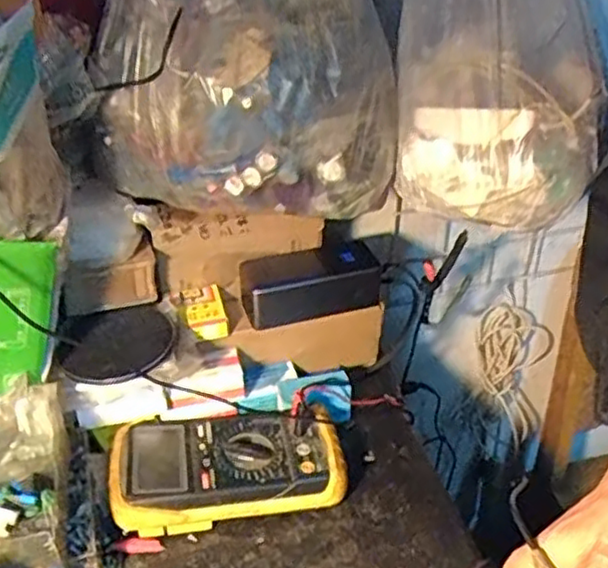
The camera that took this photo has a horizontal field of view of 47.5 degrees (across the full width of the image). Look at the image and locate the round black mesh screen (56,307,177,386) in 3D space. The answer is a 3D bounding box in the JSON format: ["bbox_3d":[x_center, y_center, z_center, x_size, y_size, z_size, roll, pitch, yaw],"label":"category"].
[{"bbox_3d":[-0.158,0.050,0.585,0.095,0.014,0.087,-1,36,1],"label":"round black mesh screen"}]

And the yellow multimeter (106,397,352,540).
[{"bbox_3d":[-0.064,0.152,0.585,0.187,0.050,0.101,-6,36,-7],"label":"yellow multimeter"}]

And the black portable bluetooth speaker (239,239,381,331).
[{"bbox_3d":[0.005,-0.002,0.665,0.127,0.052,0.057,-12,37,-14],"label":"black portable bluetooth speaker"}]

